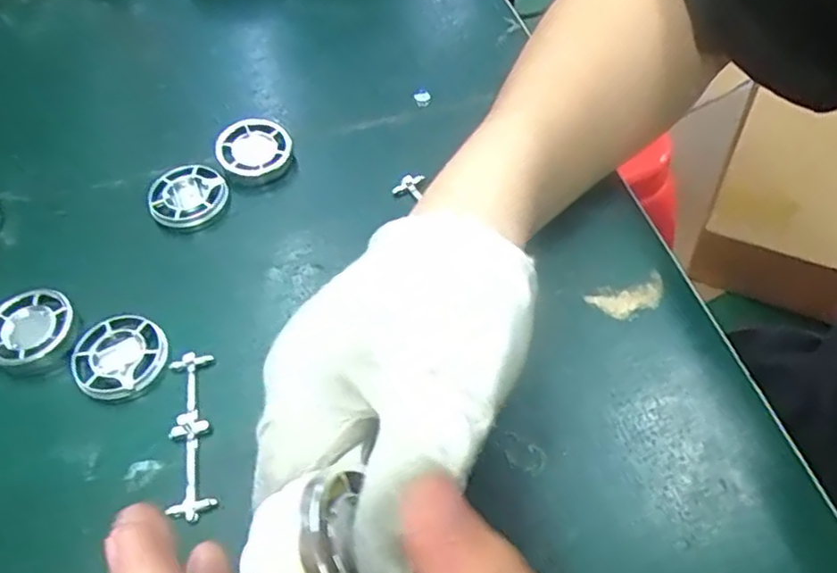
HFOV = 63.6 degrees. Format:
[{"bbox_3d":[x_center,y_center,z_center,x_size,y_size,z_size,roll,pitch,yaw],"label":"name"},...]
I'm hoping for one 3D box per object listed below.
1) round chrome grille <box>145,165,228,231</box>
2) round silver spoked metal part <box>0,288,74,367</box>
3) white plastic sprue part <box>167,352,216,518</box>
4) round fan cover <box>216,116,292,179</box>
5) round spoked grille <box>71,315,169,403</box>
[{"bbox_3d":[-0.119,-0.046,0.349,0.039,0.012,0.038,-2,54,2],"label":"round chrome grille"},{"bbox_3d":[-0.175,0.020,0.304,0.032,0.014,0.038,34,63,25],"label":"round silver spoked metal part"},{"bbox_3d":[-0.092,0.058,0.273,0.017,0.006,0.070,-11,54,-4],"label":"white plastic sprue part"},{"bbox_3d":[-0.088,-0.075,0.365,0.038,0.015,0.038,-2,54,2],"label":"round fan cover"},{"bbox_3d":[-0.129,0.031,0.294,0.038,0.010,0.037,-2,54,2],"label":"round spoked grille"}]

